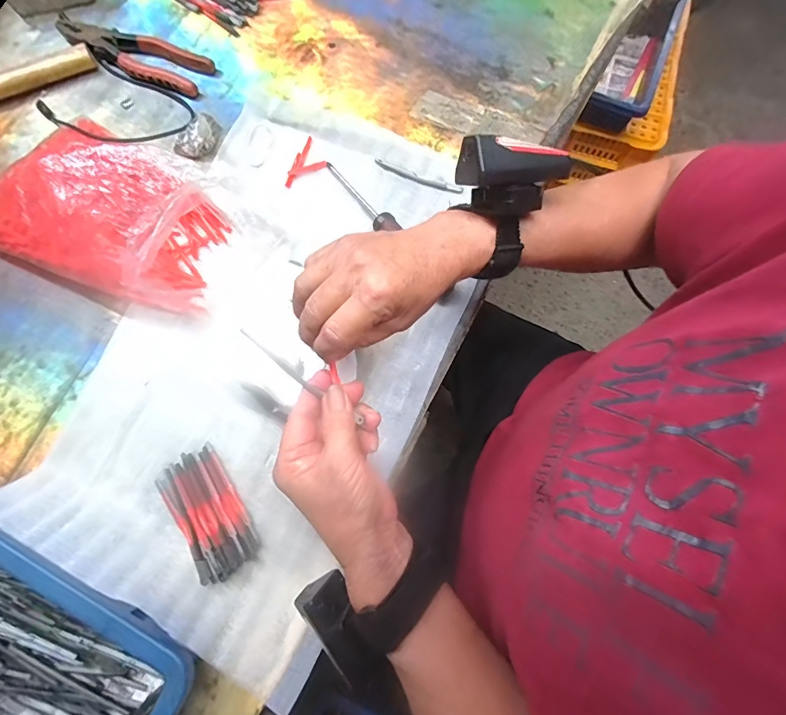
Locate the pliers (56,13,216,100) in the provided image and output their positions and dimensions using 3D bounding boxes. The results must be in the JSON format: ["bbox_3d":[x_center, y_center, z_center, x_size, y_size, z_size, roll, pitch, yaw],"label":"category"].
[{"bbox_3d":[-0.317,-0.369,0.506,0.204,0.018,0.055,25,75,7],"label":"pliers"}]

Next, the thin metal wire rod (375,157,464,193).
[{"bbox_3d":[0.027,-0.199,0.466,0.102,0.006,0.010,24,75,7],"label":"thin metal wire rod"}]

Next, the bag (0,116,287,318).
[{"bbox_3d":[-0.271,-0.154,0.420,0.252,0.070,0.173,20,74,6],"label":"bag"}]

